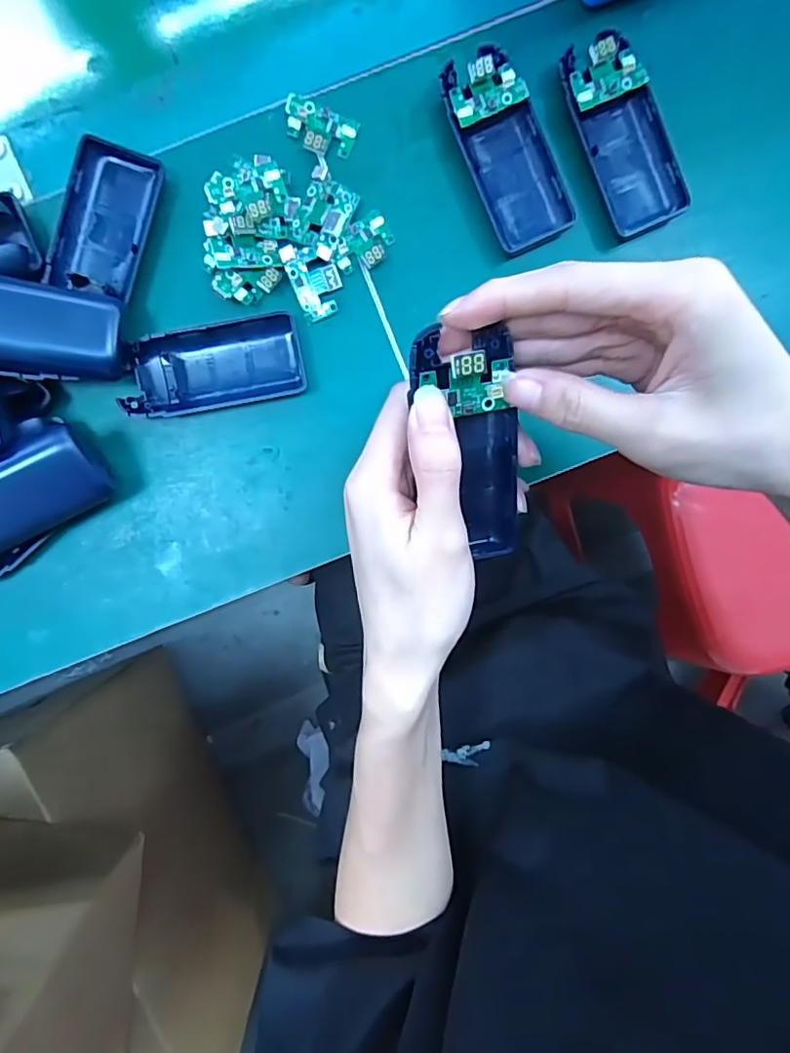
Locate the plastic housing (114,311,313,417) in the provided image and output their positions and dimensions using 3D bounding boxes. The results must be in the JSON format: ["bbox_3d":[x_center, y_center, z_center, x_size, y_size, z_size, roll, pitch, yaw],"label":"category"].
[{"bbox_3d":[-0.102,-0.090,0.310,0.098,0.010,0.045,-11,93,-1],"label":"plastic housing"}]

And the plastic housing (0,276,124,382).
[{"bbox_3d":[-0.202,-0.103,0.280,0.116,0.027,0.048,3,95,-17],"label":"plastic housing"}]

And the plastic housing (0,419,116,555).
[{"bbox_3d":[-0.209,-0.015,0.297,0.105,0.048,0.054,-30,95,2],"label":"plastic housing"}]

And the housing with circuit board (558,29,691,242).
[{"bbox_3d":[0.127,-0.216,0.306,0.045,0.022,0.099,-25,93,0],"label":"housing with circuit board"}]

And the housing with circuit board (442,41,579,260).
[{"bbox_3d":[0.062,-0.206,0.305,0.045,0.021,0.102,-25,93,0],"label":"housing with circuit board"}]

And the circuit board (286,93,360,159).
[{"bbox_3d":[-0.042,-0.219,0.303,0.040,0.008,0.025,18,92,-2],"label":"circuit board"}]

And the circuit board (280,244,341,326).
[{"bbox_3d":[-0.044,-0.138,0.308,0.026,0.009,0.039,-21,93,-1],"label":"circuit board"}]

